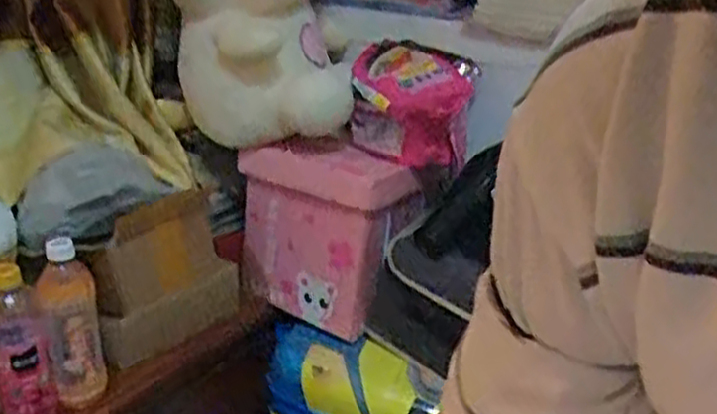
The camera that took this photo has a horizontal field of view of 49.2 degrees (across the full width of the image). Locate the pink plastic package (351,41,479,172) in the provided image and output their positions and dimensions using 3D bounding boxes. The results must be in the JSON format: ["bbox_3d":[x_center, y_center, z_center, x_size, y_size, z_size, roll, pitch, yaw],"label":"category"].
[{"bbox_3d":[0.074,-0.142,1.086,0.161,0.142,0.084,4,24,4],"label":"pink plastic package"}]

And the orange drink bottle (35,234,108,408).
[{"bbox_3d":[-0.351,0.142,0.961,0.066,0.217,0.054,-7,25,-20],"label":"orange drink bottle"}]

